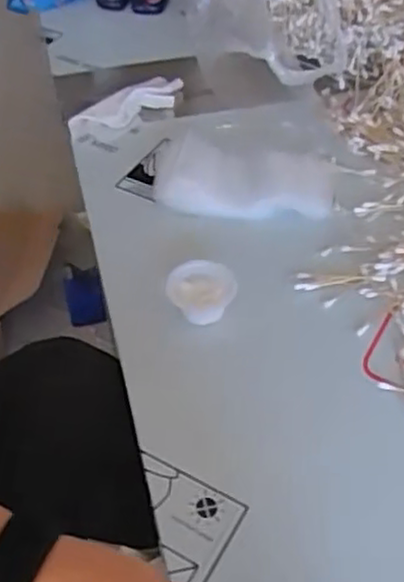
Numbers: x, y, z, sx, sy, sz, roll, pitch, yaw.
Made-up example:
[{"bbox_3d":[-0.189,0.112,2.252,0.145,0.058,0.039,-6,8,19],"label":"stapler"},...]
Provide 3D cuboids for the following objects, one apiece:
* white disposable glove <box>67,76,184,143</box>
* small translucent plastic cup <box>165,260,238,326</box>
[{"bbox_3d":[-0.081,-0.198,0.756,0.136,0.016,0.042,-36,57,-28],"label":"white disposable glove"},{"bbox_3d":[0.000,0.001,0.568,0.051,0.031,0.049,0,47,0],"label":"small translucent plastic cup"}]

